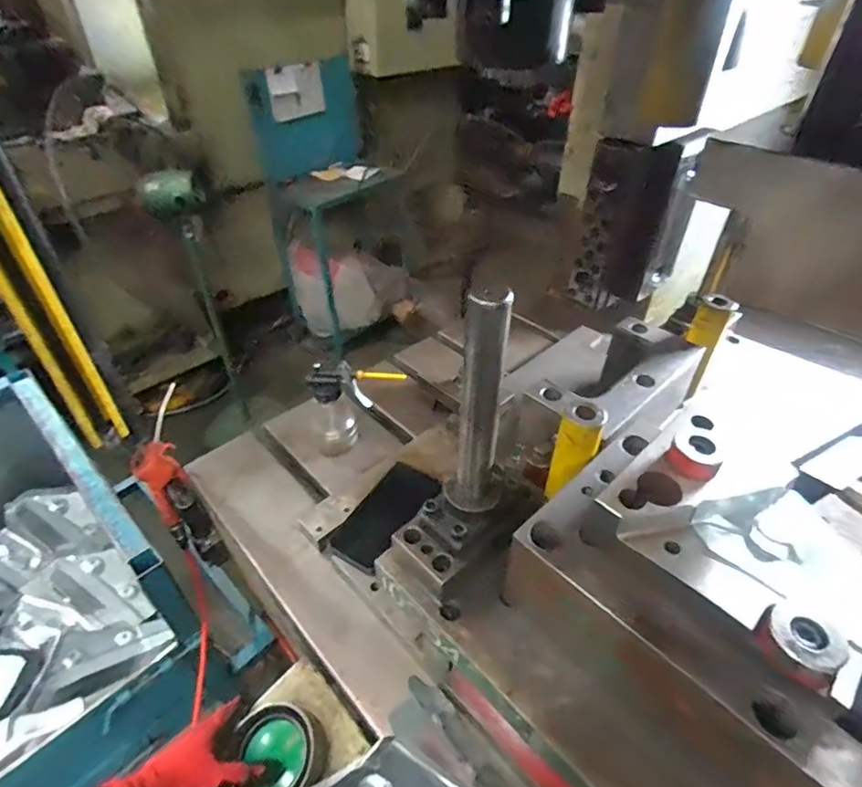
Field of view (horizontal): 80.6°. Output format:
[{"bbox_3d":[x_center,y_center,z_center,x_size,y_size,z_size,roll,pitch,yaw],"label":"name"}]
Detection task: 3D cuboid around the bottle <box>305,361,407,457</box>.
[{"bbox_3d":[-0.120,0.007,0.803,0.137,0.150,0.081,-8,40,-9],"label":"bottle"}]

